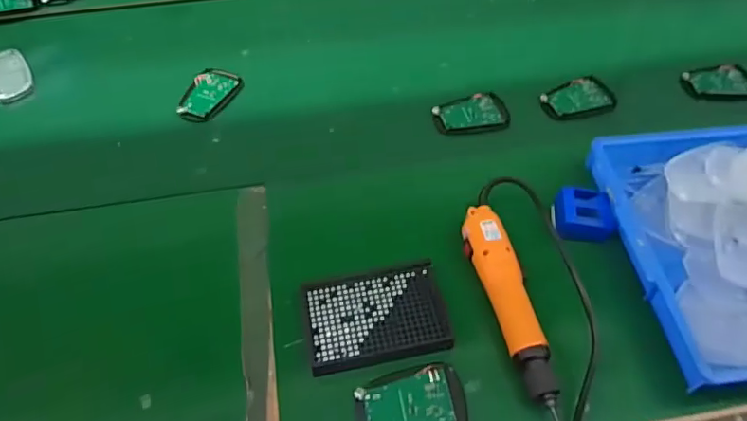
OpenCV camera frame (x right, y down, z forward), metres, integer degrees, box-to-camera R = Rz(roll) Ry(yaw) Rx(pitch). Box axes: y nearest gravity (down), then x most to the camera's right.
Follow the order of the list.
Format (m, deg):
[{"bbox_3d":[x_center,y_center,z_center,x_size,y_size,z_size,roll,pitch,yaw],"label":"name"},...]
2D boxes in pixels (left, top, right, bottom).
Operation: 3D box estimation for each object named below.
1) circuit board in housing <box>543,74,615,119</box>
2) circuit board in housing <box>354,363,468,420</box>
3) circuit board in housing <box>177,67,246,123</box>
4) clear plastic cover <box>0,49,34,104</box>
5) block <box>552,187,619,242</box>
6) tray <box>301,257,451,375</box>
[{"bbox_3d":[0.278,-0.152,0.718,0.098,0.011,0.070,-20,58,-13],"label":"circuit board in housing"},{"bbox_3d":[0.034,0.173,0.472,0.095,0.007,0.064,-10,56,-7],"label":"circuit board in housing"},{"bbox_3d":[-0.228,-0.158,0.731,0.061,0.011,0.095,20,58,13],"label":"circuit board in housing"},{"bbox_3d":[-0.525,-0.192,0.756,0.067,0.012,0.105,-35,63,-22],"label":"clear plastic cover"},{"bbox_3d":[0.230,0.004,0.581,0.058,0.028,0.057,0,56,0],"label":"block"},{"bbox_3d":[0.002,0.101,0.519,0.133,0.009,0.095,-10,56,-7],"label":"tray"}]

